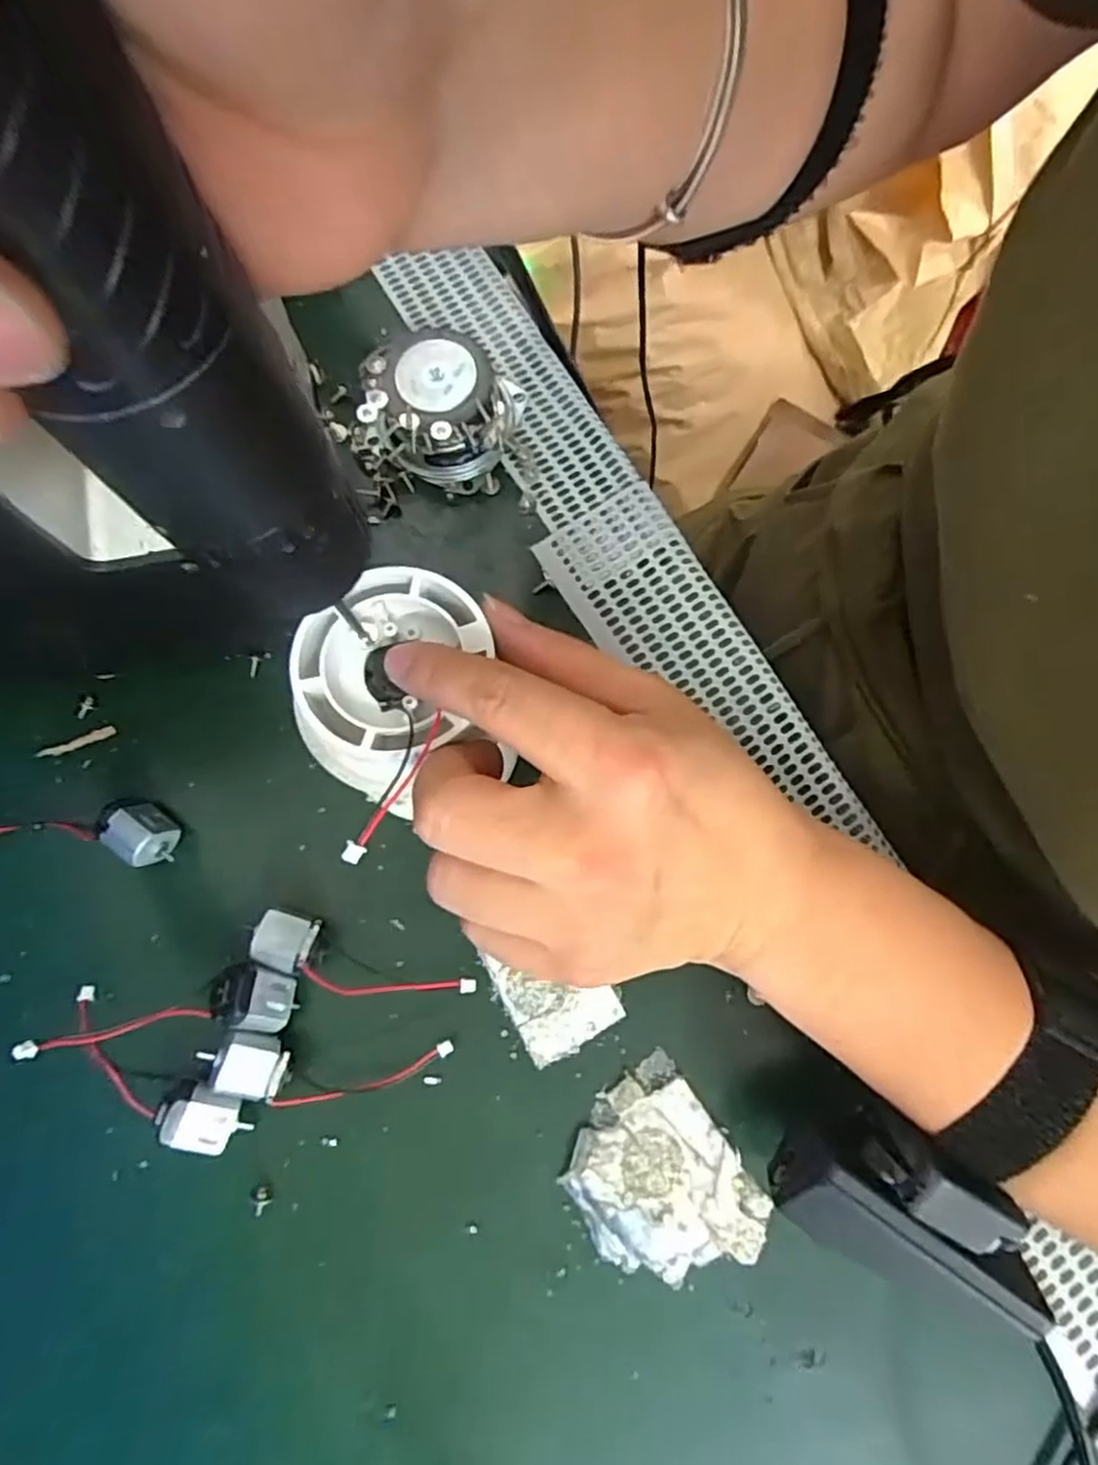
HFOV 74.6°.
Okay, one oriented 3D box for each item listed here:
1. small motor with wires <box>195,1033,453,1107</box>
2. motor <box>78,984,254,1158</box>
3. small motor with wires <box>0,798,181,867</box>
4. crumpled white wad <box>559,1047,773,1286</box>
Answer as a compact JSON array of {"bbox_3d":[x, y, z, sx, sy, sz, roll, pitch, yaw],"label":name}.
[{"bbox_3d":[-0.072,0.111,0.237,0.077,0.020,0.020,3,79,1],"label":"small motor with wires"},{"bbox_3d":[-0.131,0.112,0.234,0.071,0.021,0.020,31,80,6],"label":"motor"},{"bbox_3d":[-0.170,0.035,0.253,0.078,0.019,0.022,0,79,0],"label":"small motor with wires"},{"bbox_3d":[0.037,0.150,0.240,0.053,0.005,0.065,-37,80,-7],"label":"crumpled white wad"}]

